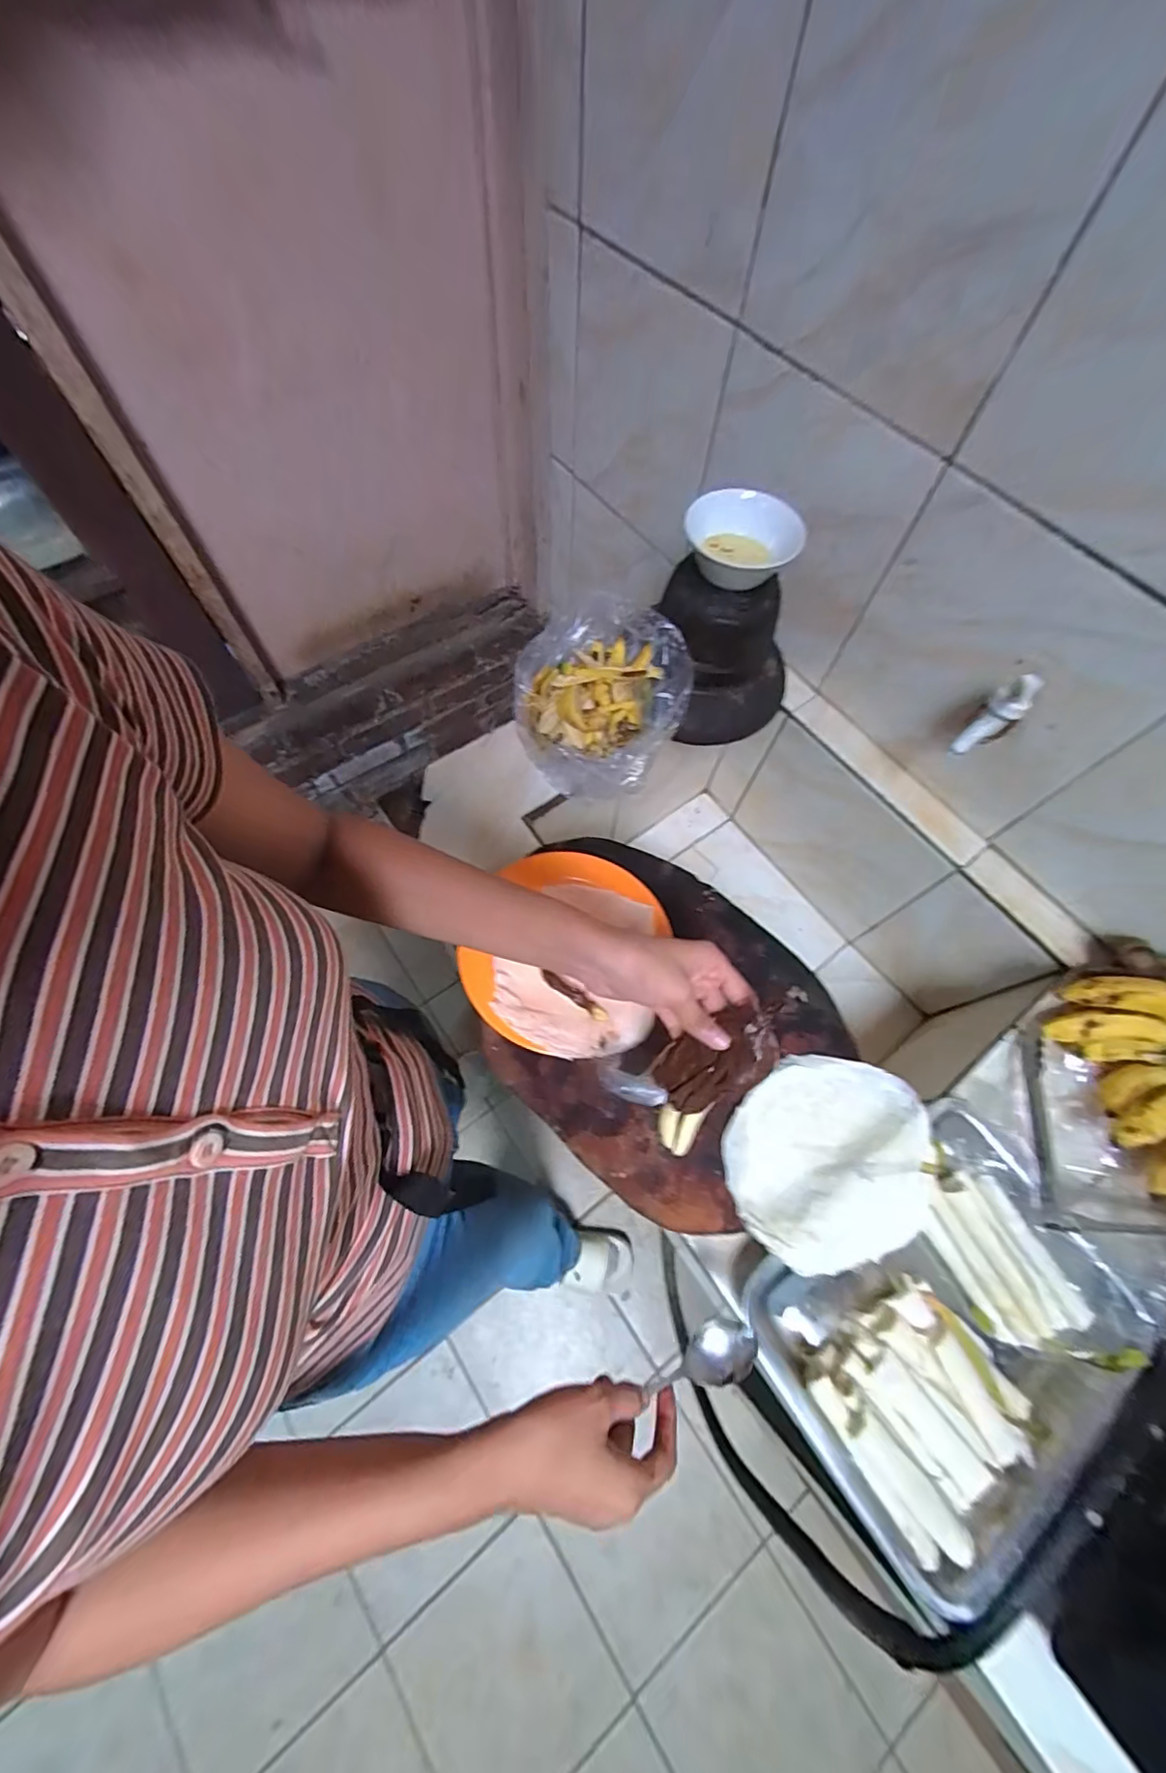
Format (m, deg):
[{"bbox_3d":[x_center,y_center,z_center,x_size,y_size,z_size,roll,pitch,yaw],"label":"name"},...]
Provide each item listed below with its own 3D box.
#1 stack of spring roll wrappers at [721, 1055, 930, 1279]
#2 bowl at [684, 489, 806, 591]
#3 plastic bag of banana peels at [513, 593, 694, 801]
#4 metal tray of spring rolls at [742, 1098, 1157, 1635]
[{"bbox_3d":[0.229,0.250,0.523,0.190,0.021,0.173,-1,64,-1],"label":"stack of spring roll wrappers"},{"bbox_3d":[0.178,-0.389,0.640,0.128,0.053,0.128,1,65,-2],"label":"bowl"},{"bbox_3d":[0.016,-0.233,0.686,0.192,0.119,0.193,34,69,13],"label":"plastic bag of banana peels"},{"bbox_3d":[0.309,0.377,0.483,0.285,0.055,0.243,-33,68,-15],"label":"metal tray of spring rolls"}]

